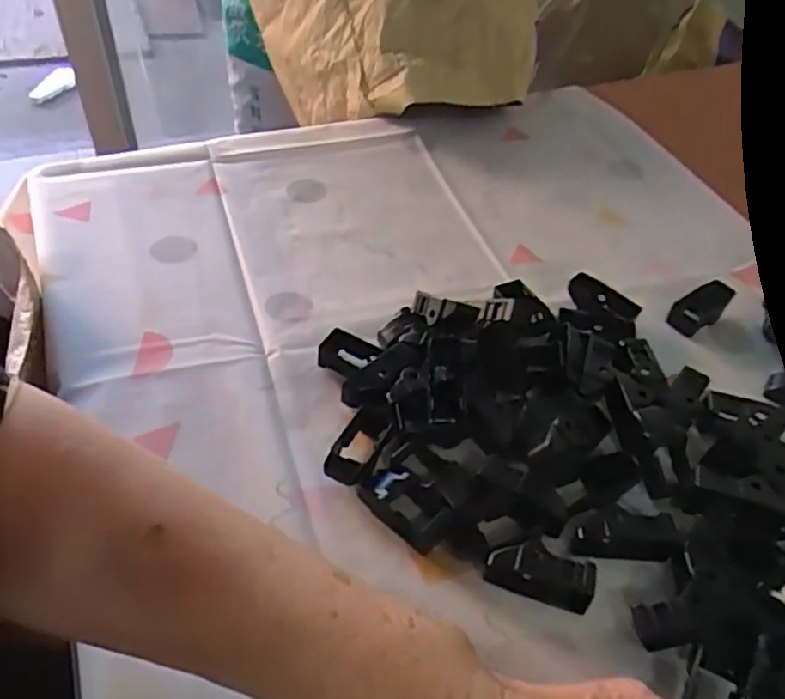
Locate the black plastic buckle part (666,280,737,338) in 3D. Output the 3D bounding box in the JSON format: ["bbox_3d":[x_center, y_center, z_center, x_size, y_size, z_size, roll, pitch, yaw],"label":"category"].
[{"bbox_3d":[0.217,-0.029,0.464,0.053,0.014,0.023,-33,56,-13],"label":"black plastic buckle part"}]

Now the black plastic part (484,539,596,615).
[{"bbox_3d":[0.071,0.105,0.316,0.049,0.024,0.015,18,48,12],"label":"black plastic part"}]

